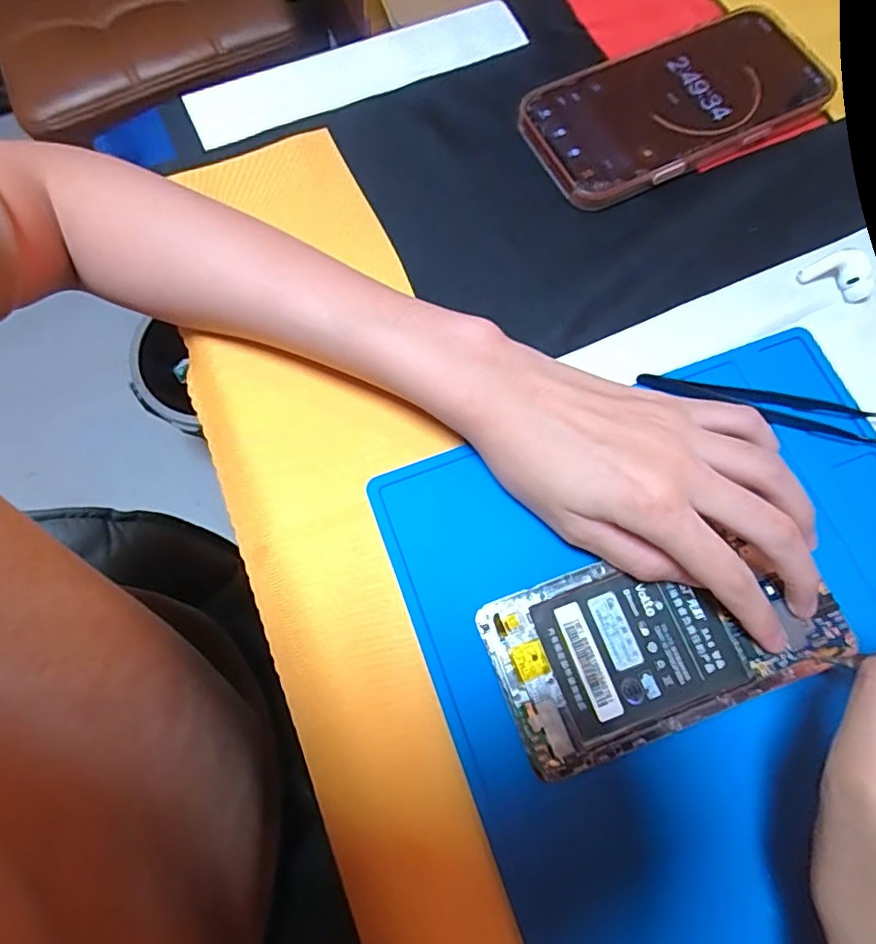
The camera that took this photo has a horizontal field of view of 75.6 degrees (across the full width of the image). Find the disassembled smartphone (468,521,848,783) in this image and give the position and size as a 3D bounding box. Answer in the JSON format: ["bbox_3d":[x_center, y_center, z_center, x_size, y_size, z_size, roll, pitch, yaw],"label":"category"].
[{"bbox_3d":[0.091,0.067,0.231,0.136,0.004,0.070,-20,73,-5],"label":"disassembled smartphone"}]

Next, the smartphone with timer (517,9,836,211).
[{"bbox_3d":[0.132,-0.205,0.317,0.165,0.015,0.081,-25,73,-7],"label":"smartphone with timer"}]

